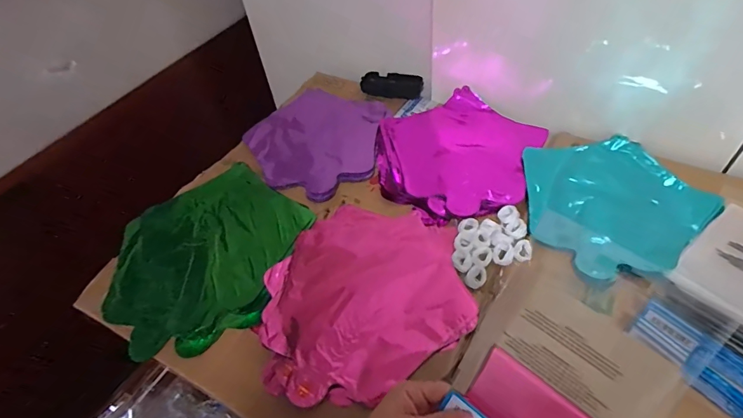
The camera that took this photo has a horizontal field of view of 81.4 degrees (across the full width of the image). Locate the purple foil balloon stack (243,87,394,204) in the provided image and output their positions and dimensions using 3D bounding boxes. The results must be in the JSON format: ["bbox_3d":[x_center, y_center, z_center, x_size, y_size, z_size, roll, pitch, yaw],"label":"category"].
[{"bbox_3d":[-0.095,-0.114,0.690,0.218,0.014,0.223,9,53,13],"label":"purple foil balloon stack"}]

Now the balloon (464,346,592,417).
[{"bbox_3d":[0.116,0.150,0.314,0.088,0.054,0.005,35,21,32],"label":"balloon"}]

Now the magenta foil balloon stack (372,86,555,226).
[{"bbox_3d":[0.133,-0.084,0.655,0.250,0.031,0.242,-14,51,-6],"label":"magenta foil balloon stack"}]

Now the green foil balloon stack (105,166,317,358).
[{"bbox_3d":[-0.221,0.060,0.574,0.244,0.025,0.257,27,58,25],"label":"green foil balloon stack"}]

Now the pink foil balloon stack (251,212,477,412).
[{"bbox_3d":[-0.006,0.105,0.504,0.234,0.013,0.238,7,52,12],"label":"pink foil balloon stack"}]

